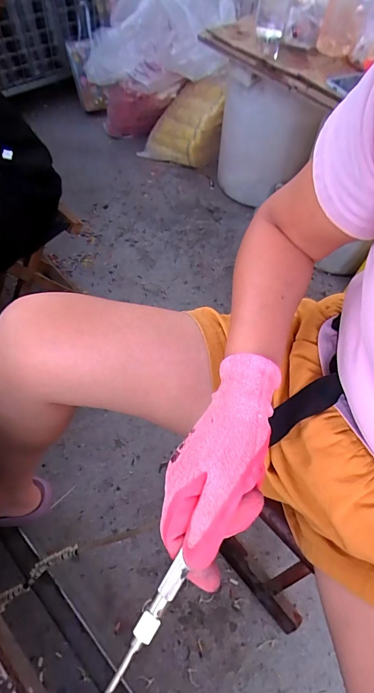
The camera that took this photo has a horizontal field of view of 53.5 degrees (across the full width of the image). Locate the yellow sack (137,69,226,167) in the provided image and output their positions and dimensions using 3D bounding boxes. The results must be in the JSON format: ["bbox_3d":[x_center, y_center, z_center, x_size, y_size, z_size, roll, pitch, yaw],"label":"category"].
[{"bbox_3d":[-0.023,-0.822,1.366,0.286,0.340,0.087,18,58,8],"label":"yellow sack"}]

